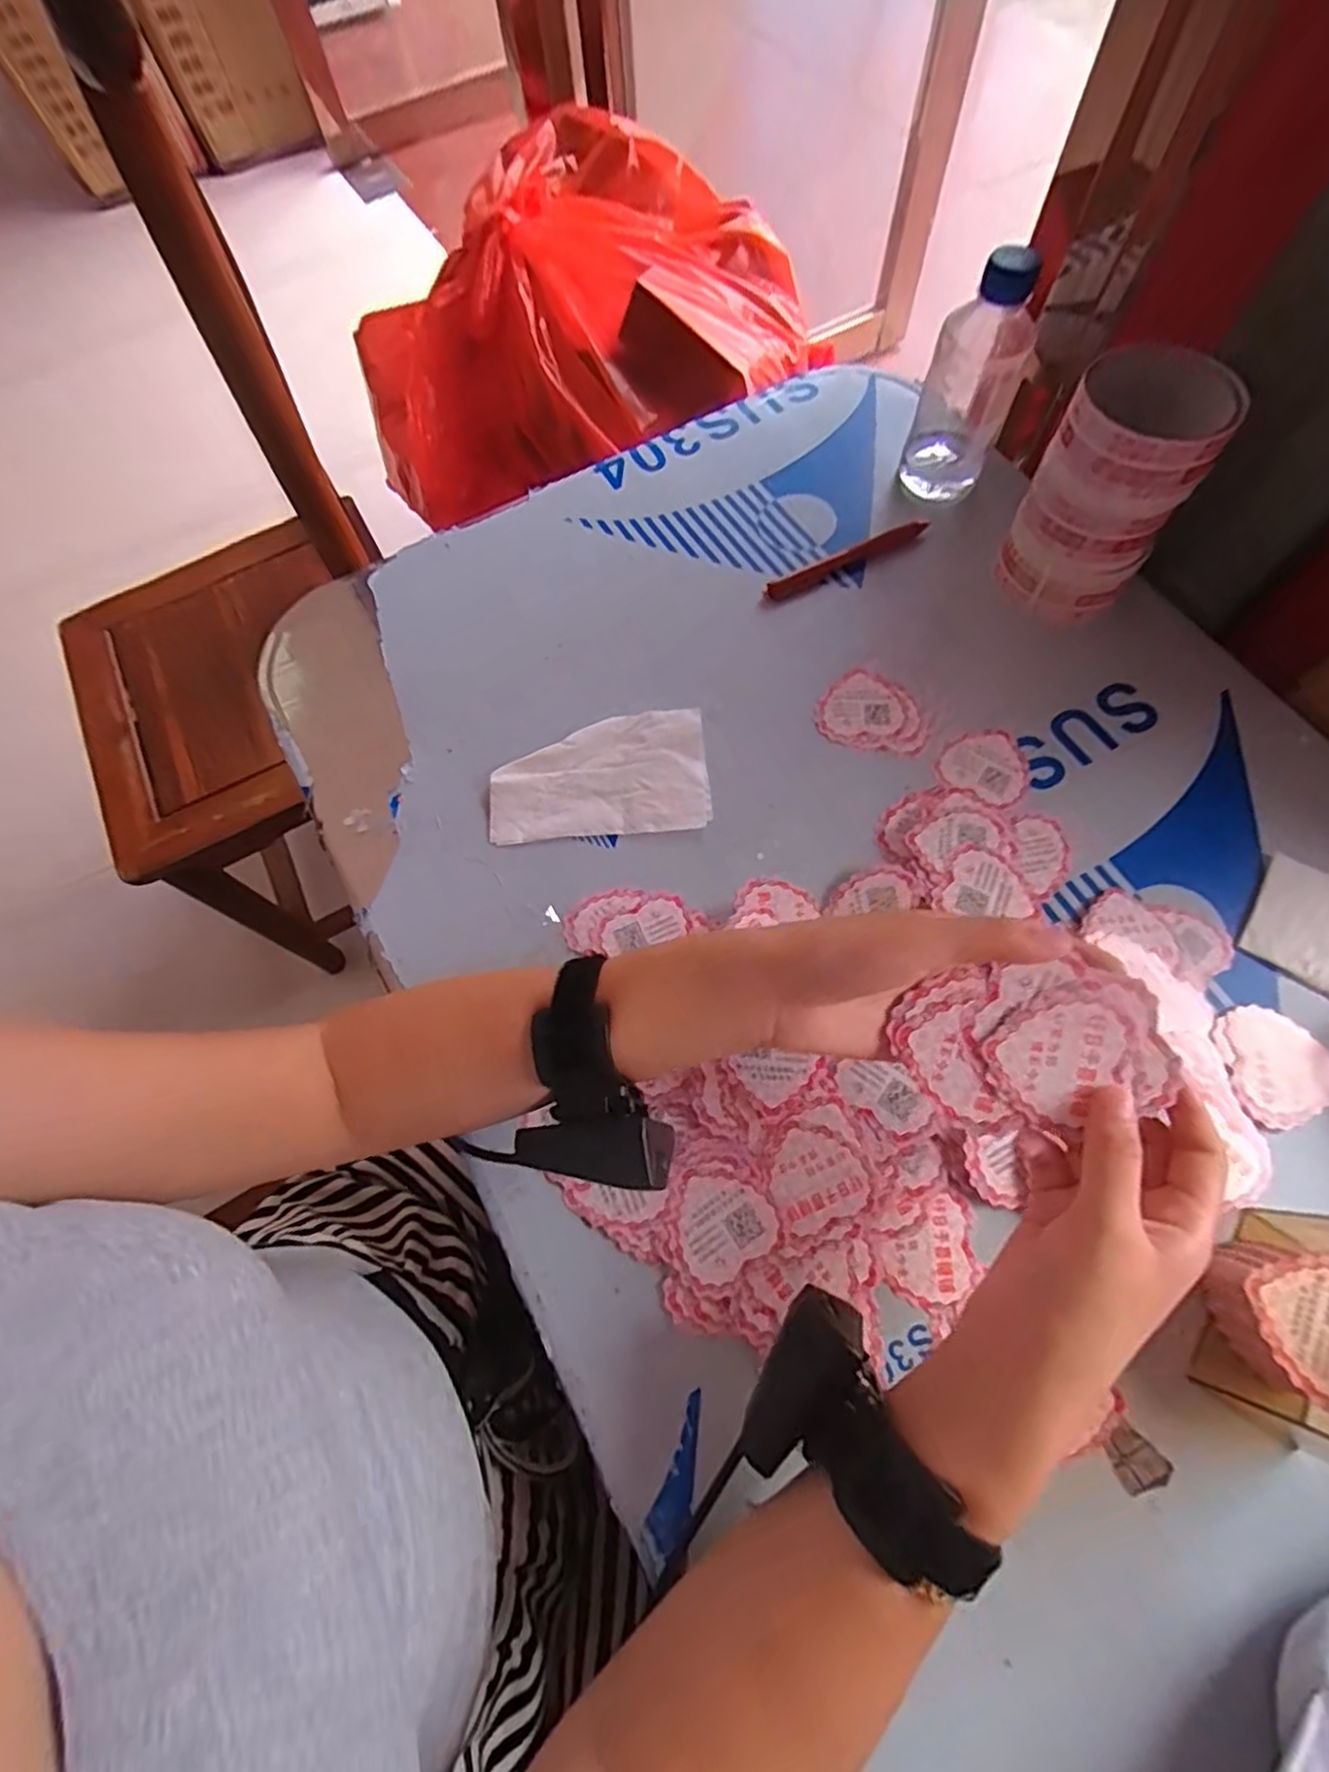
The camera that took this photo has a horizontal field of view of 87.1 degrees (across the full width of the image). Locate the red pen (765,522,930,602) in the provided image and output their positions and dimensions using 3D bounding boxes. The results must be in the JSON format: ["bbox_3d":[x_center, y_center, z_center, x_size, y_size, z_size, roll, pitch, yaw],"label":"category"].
[{"bbox_3d":[0.135,-0.240,0.518,0.135,0.012,0.013,-27,69,-8],"label":"red pen"}]

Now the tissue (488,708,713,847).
[{"bbox_3d":[-0.043,-0.070,0.457,0.140,0.017,0.079,-6,67,0],"label":"tissue"}]

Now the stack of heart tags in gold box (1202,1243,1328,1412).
[{"bbox_3d":[0.287,0.199,0.317,0.061,0.034,0.058,10,68,7],"label":"stack of heart tags in gold box"}]

